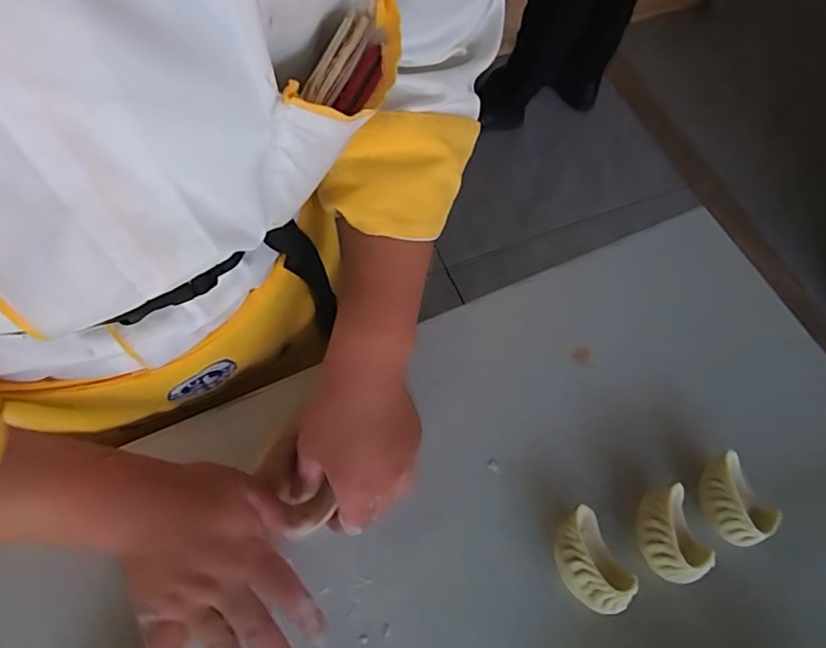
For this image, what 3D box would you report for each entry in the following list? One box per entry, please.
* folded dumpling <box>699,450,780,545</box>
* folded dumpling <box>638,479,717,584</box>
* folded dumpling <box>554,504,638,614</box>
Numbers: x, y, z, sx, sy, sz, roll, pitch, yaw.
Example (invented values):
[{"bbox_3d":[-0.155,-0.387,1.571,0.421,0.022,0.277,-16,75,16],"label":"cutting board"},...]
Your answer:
[{"bbox_3d":[0.241,0.134,0.413,0.041,0.031,0.063,-11,65,-8],"label":"folded dumpling"},{"bbox_3d":[0.189,0.156,0.401,0.039,0.033,0.063,-11,65,-8],"label":"folded dumpling"},{"bbox_3d":[0.127,0.172,0.393,0.041,0.025,0.068,-21,67,-12],"label":"folded dumpling"}]

